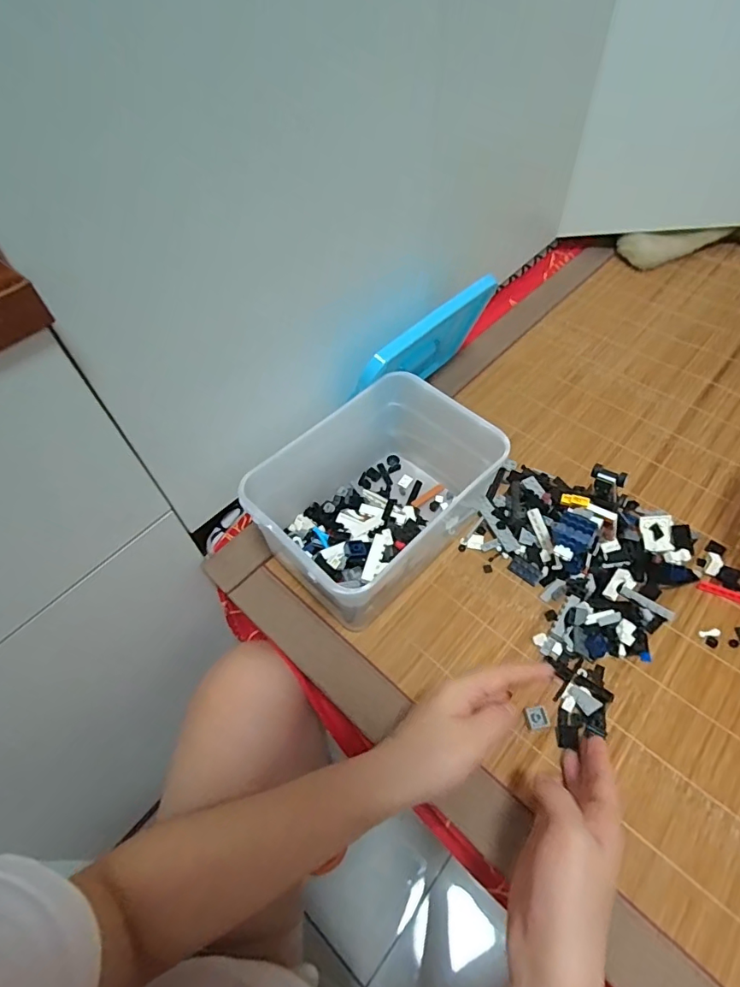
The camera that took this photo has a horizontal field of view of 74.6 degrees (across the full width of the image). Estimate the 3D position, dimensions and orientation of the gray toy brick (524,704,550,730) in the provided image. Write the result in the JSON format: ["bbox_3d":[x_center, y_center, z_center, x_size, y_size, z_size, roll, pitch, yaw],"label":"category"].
[{"bbox_3d":[0.139,0.187,0.405,0.018,0.006,0.016,-11,54,-4],"label":"gray toy brick"}]

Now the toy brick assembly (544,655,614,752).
[{"bbox_3d":[0.181,0.176,0.412,0.047,0.015,0.071,2,54,5],"label":"toy brick assembly"}]

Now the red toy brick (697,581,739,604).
[{"bbox_3d":[0.338,0.095,0.461,0.047,0.004,0.011,20,58,17],"label":"red toy brick"}]

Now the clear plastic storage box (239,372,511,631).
[{"bbox_3d":[0.008,0.007,0.473,0.212,0.121,0.154,-39,61,-22],"label":"clear plastic storage box"}]

